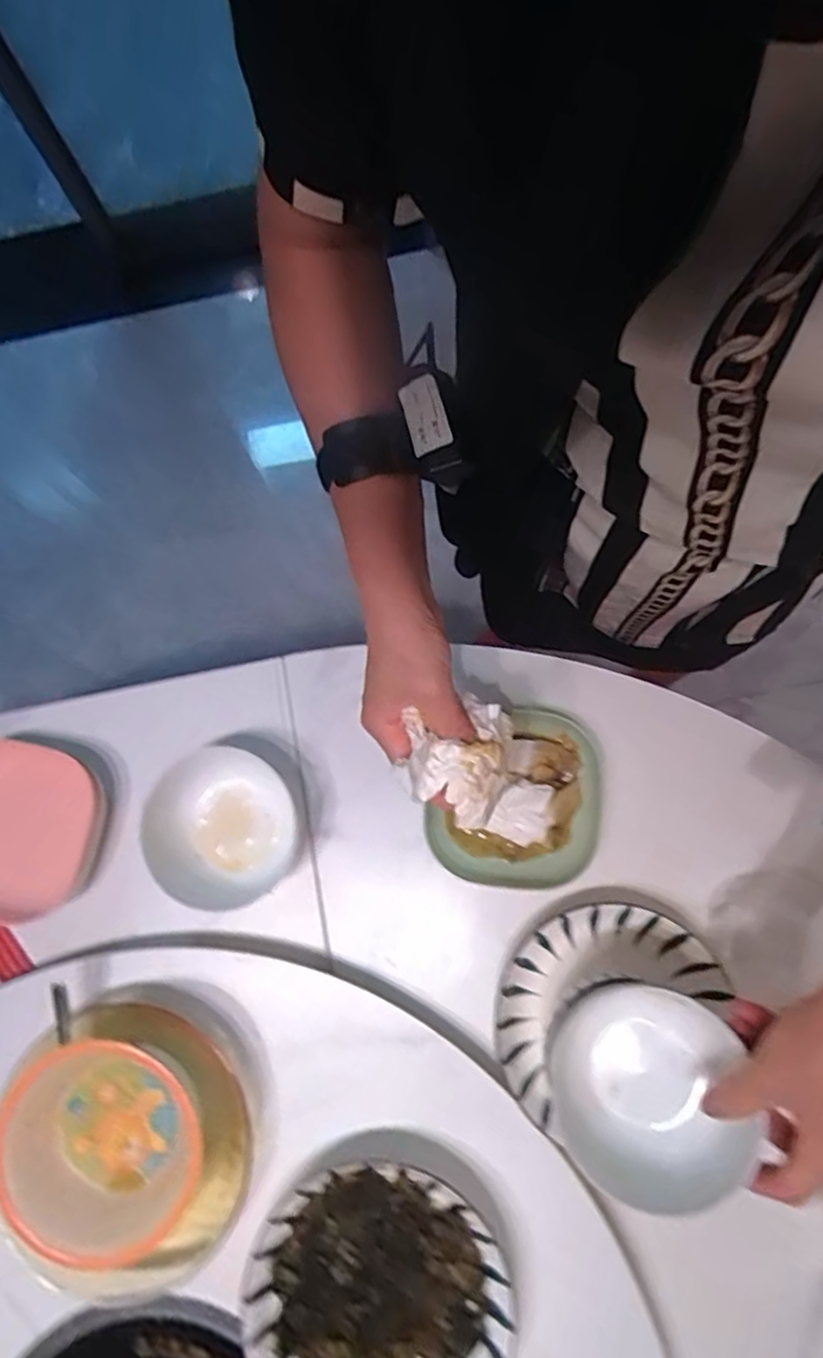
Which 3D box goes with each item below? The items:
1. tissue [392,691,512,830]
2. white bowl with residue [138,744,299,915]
[{"bbox_3d":[0.027,0.047,0.416,0.066,0.034,0.082,15,78,5],"label":"tissue"},{"bbox_3d":[-0.153,0.127,0.551,0.124,0.049,0.128,-1,79,3],"label":"white bowl with residue"}]

